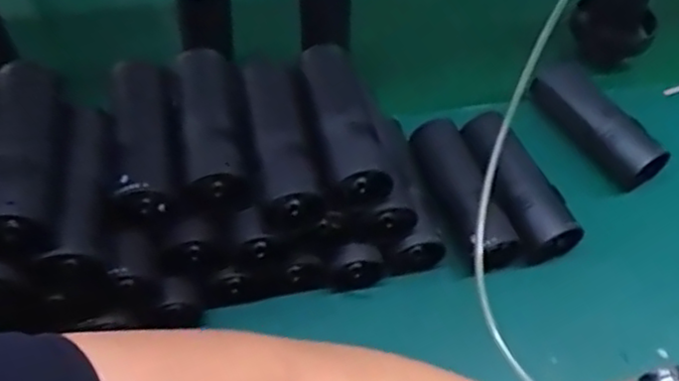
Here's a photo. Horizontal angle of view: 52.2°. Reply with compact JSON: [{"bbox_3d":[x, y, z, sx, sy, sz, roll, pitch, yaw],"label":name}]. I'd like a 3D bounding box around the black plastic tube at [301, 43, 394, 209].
[{"bbox_3d":[0.000,-0.064,0.613,0.058,0.044,0.159,-9,55,-8],"label":"black plastic tube"}]

